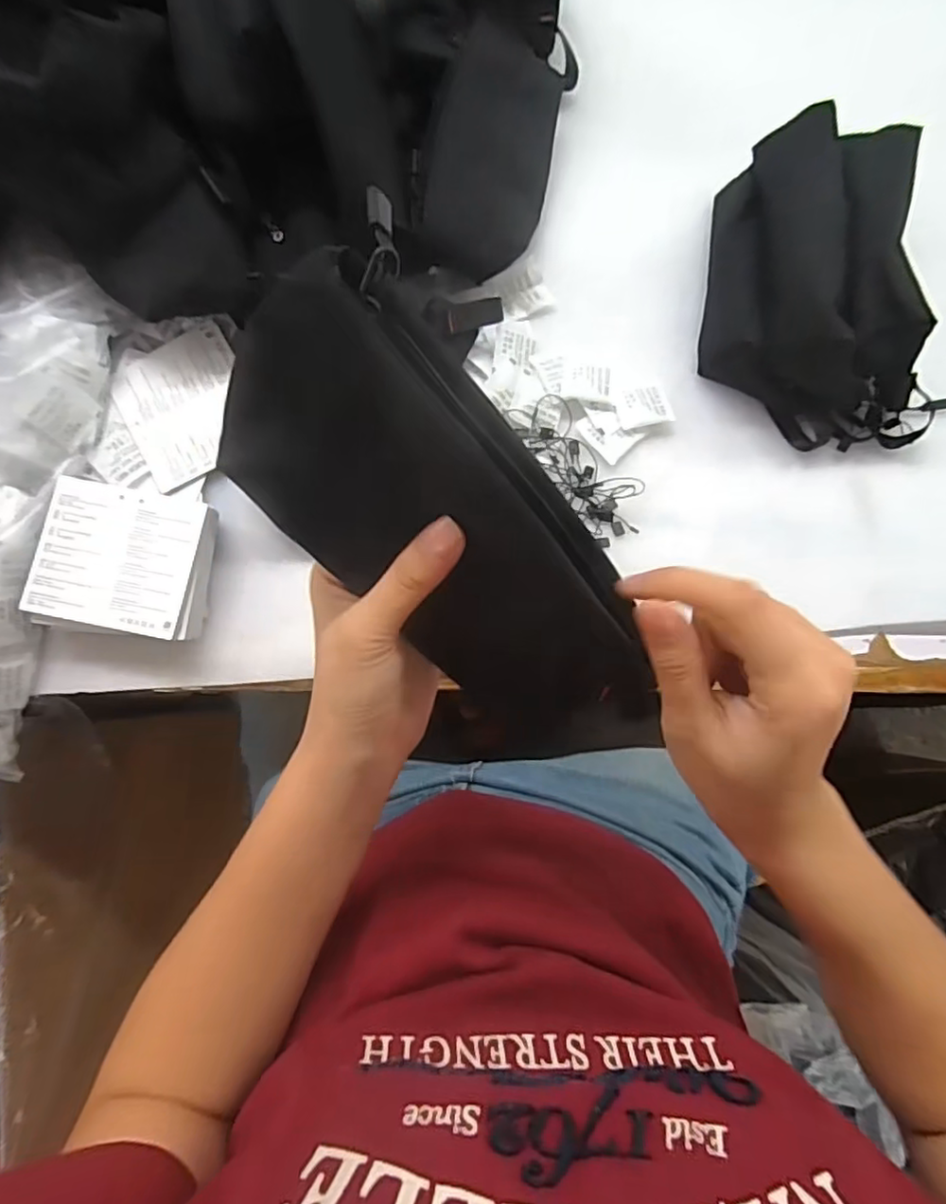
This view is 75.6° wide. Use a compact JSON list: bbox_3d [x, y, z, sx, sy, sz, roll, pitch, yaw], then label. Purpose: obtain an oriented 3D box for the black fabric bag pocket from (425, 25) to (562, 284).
[{"bbox_3d":[0.016,-0.313,0.415,0.077,0.069,0.174,10,82,1],"label":"black fabric bag pocket"}]

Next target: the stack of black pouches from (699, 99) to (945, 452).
[{"bbox_3d":[0.242,-0.215,0.426,0.145,0.086,0.200,-2,82,0],"label":"stack of black pouches"}]

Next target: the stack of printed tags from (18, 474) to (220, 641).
[{"bbox_3d":[-0.228,-0.027,0.402,0.103,0.026,0.095,10,82,1],"label":"stack of printed tags"}]

